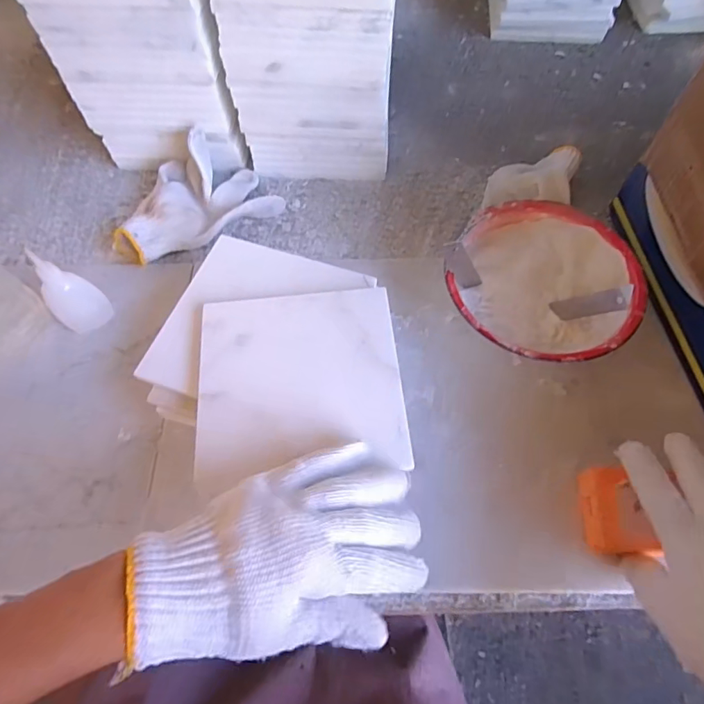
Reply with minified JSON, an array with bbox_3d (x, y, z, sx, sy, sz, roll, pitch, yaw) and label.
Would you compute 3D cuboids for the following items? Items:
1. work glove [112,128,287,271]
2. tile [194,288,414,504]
[{"bbox_3d":[-0.172,-0.163,0.502,0.168,0.054,0.112,-29,66,-15],"label":"work glove"},{"bbox_3d":[-0.039,0.020,0.362,0.150,0.007,0.147,-6,62,-3],"label":"tile"}]

